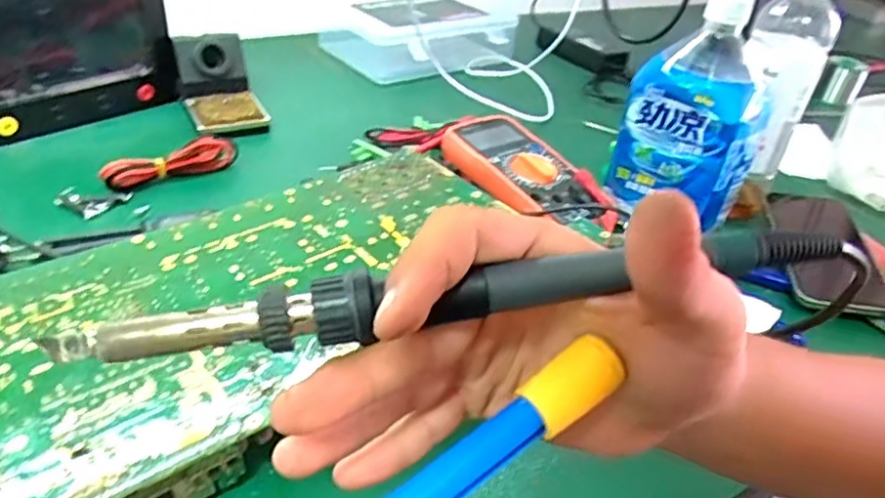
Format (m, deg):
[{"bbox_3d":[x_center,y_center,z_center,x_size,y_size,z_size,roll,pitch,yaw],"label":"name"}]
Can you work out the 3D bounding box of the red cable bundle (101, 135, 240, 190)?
[{"bbox_3d":[-0.234,-0.074,0.556,0.110,0.030,0.027,-16,42,-29],"label":"red cable bundle"}]

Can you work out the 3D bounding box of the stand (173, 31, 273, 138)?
[{"bbox_3d":[-0.225,-0.166,0.651,0.069,0.072,0.118,-14,41,-27],"label":"stand"}]

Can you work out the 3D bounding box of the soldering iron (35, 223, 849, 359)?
[{"bbox_3d":[0.012,0.012,0.187,0.234,0.016,0.014,-7,36,-8],"label":"soldering iron"}]

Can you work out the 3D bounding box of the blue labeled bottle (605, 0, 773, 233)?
[{"bbox_3d":[0.199,-0.105,0.505,0.093,0.184,0.080,33,43,30],"label":"blue labeled bottle"}]

